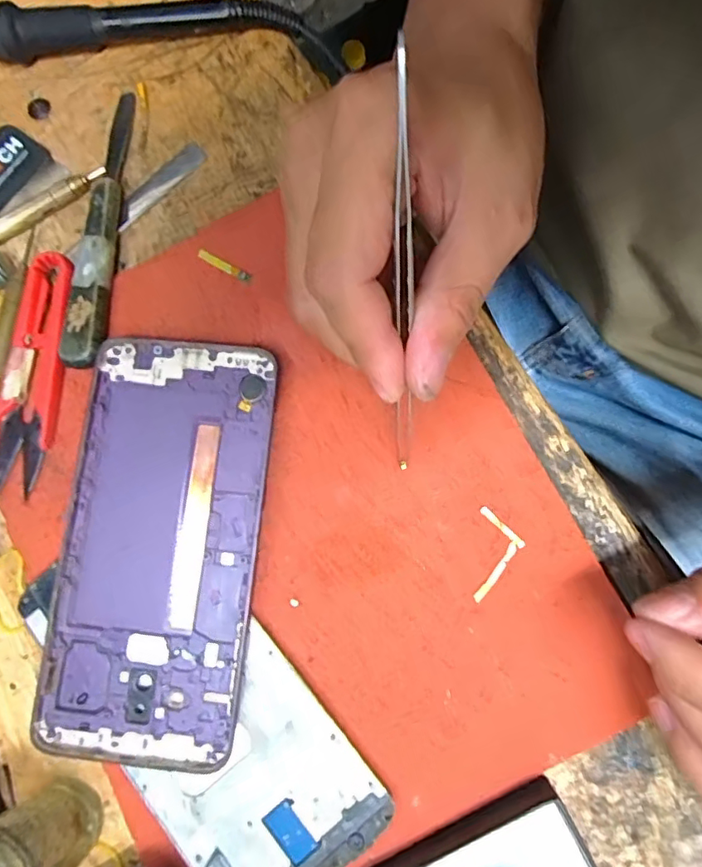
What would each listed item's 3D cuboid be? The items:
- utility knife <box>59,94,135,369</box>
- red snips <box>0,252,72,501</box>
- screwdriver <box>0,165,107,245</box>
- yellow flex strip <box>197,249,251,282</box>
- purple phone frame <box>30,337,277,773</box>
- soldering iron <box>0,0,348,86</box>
[{"bbox_3d":[-0.108,-0.091,0.242,0.015,0.009,0.130,2,81,3],"label":"utility knife"},{"bbox_3d":[-0.132,-0.026,0.233,0.023,0.015,0.097,8,82,4],"label":"red snips"},{"bbox_3d":[-0.155,-0.092,0.247,0.098,0.009,0.010,-36,81,-3],"label":"screwdriver"},{"bbox_3d":[-0.055,-0.072,0.238,0.026,0.004,0.004,29,84,7],"label":"yellow flex strip"},{"bbox_3d":[-0.073,0.041,0.215,0.073,0.009,0.156,6,82,4],"label":"purple phone frame"},{"bbox_3d":[-0.112,-0.182,0.256,0.210,0.017,0.024,1,81,3],"label":"soldering iron"}]

